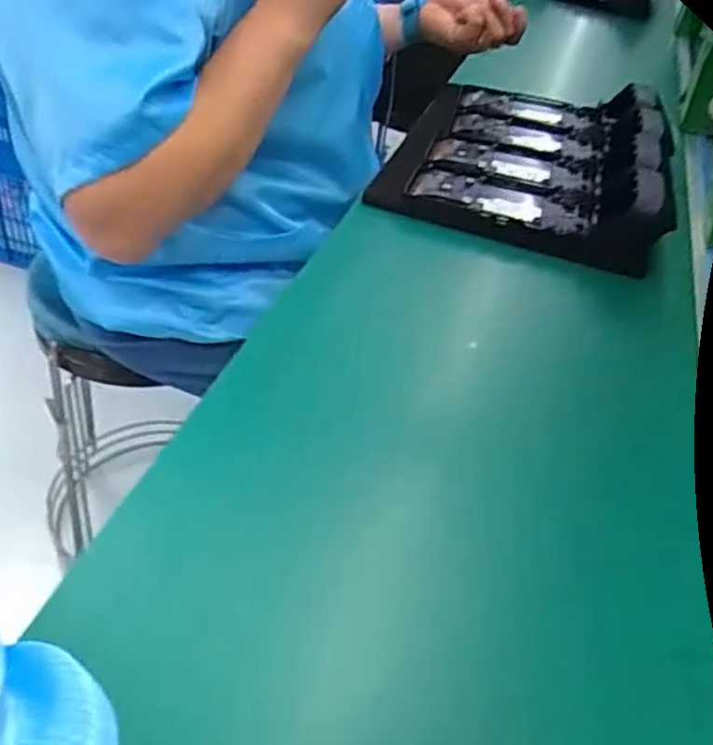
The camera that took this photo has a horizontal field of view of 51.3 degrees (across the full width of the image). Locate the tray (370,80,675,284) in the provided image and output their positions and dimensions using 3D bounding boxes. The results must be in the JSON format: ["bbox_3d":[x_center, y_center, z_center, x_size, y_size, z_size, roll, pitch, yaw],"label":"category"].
[{"bbox_3d":[0.166,-0.206,0.701,0.241,0.056,0.271,14,39,11],"label":"tray"}]

